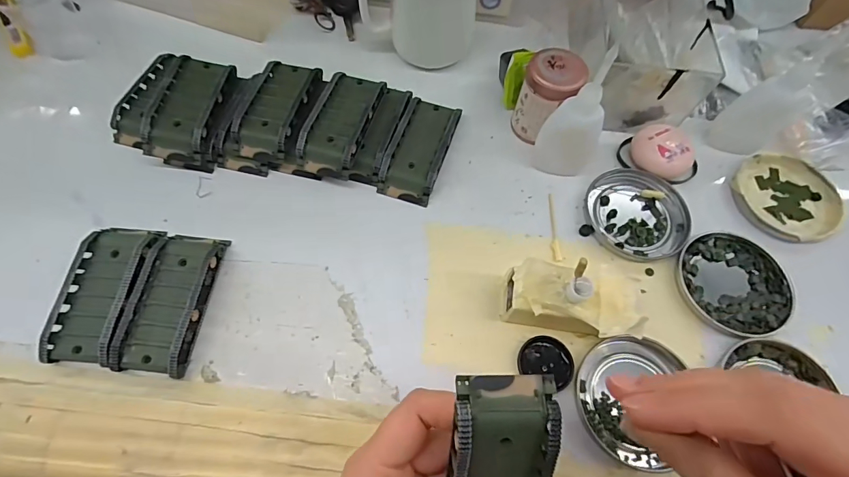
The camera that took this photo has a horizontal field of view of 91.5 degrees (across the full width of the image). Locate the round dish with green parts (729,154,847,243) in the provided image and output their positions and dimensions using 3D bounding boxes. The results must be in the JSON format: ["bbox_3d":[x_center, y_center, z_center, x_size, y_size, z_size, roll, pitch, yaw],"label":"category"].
[{"bbox_3d":[0.297,-0.034,0.339,0.077,0.012,0.079,1,65,-1],"label":"round dish with green parts"}]

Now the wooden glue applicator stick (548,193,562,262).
[{"bbox_3d":[0.101,-0.010,0.323,0.007,0.004,0.060,4,65,0],"label":"wooden glue applicator stick"}]

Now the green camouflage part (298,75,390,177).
[{"bbox_3d":[-0.066,-0.094,0.342,0.047,0.028,0.095,14,66,5],"label":"green camouflage part"}]

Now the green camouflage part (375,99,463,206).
[{"bbox_3d":[-0.003,-0.076,0.343,0.044,0.018,0.096,18,66,7],"label":"green camouflage part"}]

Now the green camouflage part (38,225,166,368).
[{"bbox_3d":[-0.217,0.034,0.280,0.046,0.015,0.095,5,65,1],"label":"green camouflage part"}]

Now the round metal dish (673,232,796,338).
[{"bbox_3d":[0.226,0.032,0.303,0.077,0.008,0.077,1,65,-1],"label":"round metal dish"}]

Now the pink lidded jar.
[{"bbox_3d":[0.099,-0.113,0.338,0.042,0.064,0.045,1,65,-1],"label":"pink lidded jar"}]

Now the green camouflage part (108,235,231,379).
[{"bbox_3d":[-0.171,0.040,0.280,0.047,0.019,0.096,3,65,0],"label":"green camouflage part"}]

